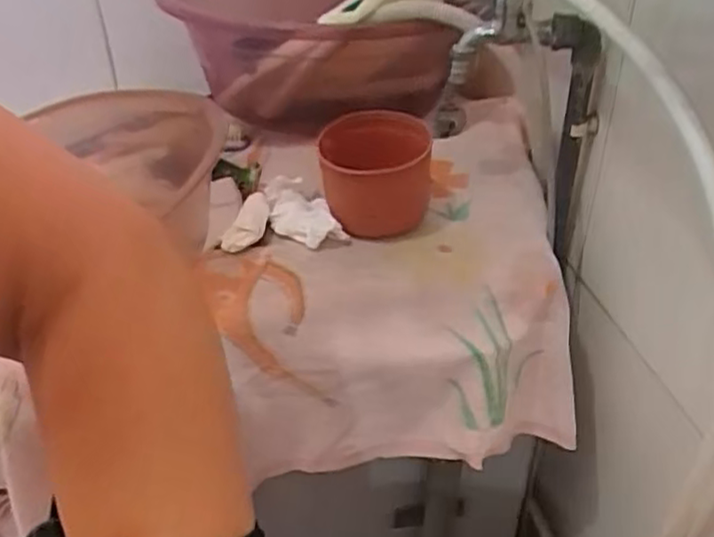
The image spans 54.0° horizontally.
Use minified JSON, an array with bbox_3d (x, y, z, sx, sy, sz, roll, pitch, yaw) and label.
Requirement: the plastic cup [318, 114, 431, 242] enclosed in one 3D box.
[{"bbox_3d":[0.017,-0.080,0.642,0.092,0.098,0.102,2,36,4],"label":"plastic cup"}]

